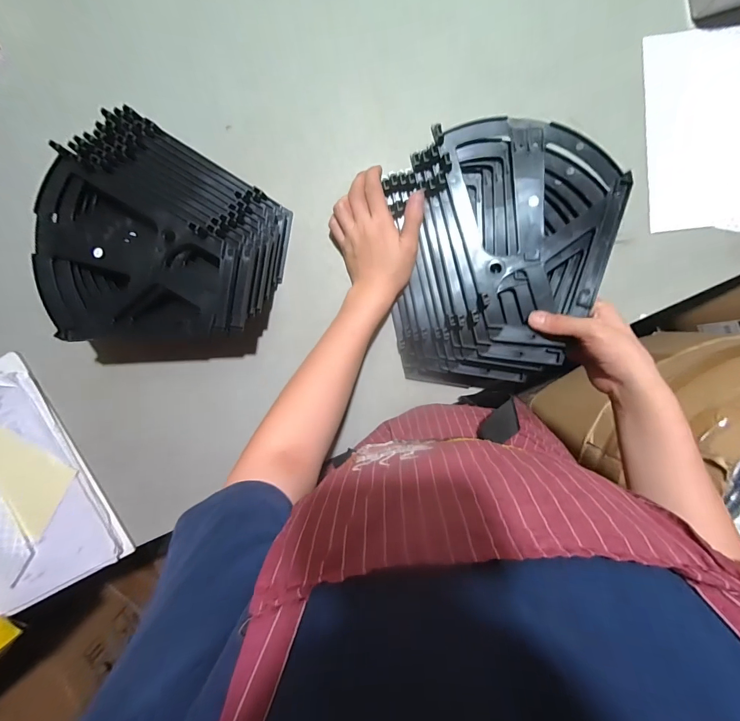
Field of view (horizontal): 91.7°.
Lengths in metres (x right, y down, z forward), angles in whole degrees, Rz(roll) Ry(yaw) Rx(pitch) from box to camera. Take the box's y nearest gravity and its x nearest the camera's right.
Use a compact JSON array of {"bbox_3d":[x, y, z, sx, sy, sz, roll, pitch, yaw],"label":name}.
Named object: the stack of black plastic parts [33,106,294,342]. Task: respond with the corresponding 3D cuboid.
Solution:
[{"bbox_3d":[-0.254,-0.135,0.446,0.279,0.090,0.264,29,95,-3],"label":"stack of black plastic parts"}]

